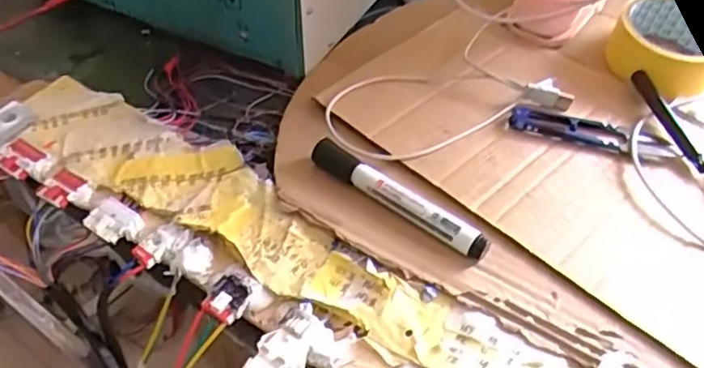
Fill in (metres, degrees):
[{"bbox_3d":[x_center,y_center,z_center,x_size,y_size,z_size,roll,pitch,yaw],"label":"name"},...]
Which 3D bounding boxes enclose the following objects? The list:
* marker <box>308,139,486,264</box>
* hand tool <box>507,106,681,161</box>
[{"bbox_3d":[0.028,0.009,0.406,0.131,0.015,0.017,33,53,25],"label":"marker"},{"bbox_3d":[0.178,-0.038,0.464,0.121,0.009,0.029,12,47,8],"label":"hand tool"}]

